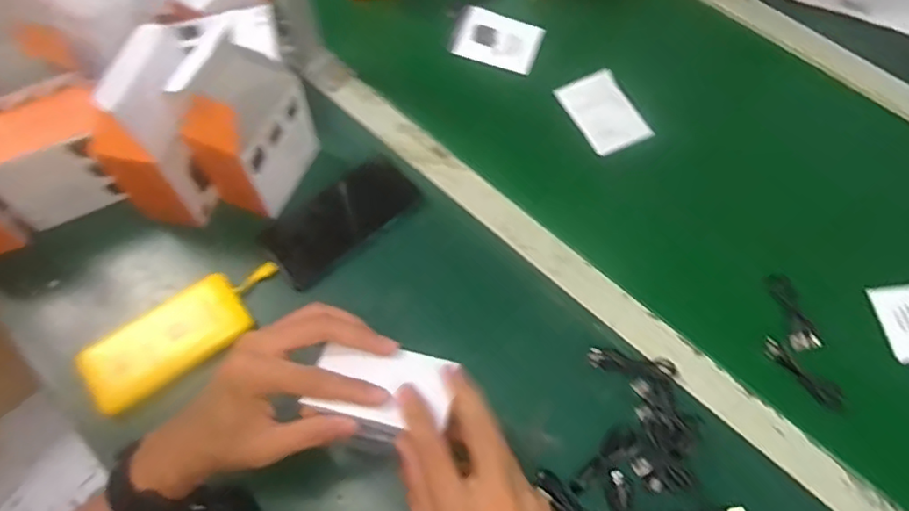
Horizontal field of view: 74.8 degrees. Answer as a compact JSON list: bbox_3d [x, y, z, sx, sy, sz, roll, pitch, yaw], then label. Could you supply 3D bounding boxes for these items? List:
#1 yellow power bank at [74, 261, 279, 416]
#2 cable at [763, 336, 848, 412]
[{"bbox_3d":[-0.246,0.066,0.543,0.181,0.013,0.072,-36,68,-18],"label":"yellow power bank"},{"bbox_3d":[0.318,0.107,0.539,0.016,0.016,0.079,-38,69,-18],"label":"cable"}]

